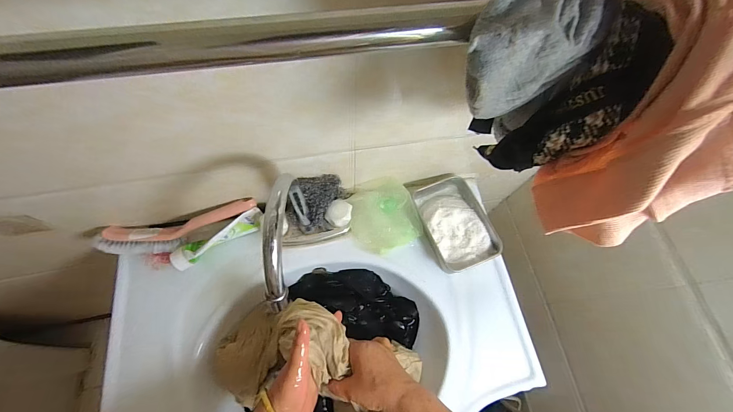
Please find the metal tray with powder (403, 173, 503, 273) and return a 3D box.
[{"bbox_3d":[0.141,0.019,0.528,0.103,0.032,0.169,-16,71,-9],"label":"metal tray with powder"}]

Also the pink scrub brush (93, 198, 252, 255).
[{"bbox_3d":[-0.291,0.040,0.504,0.234,0.043,0.051,-13,70,-8],"label":"pink scrub brush"}]

